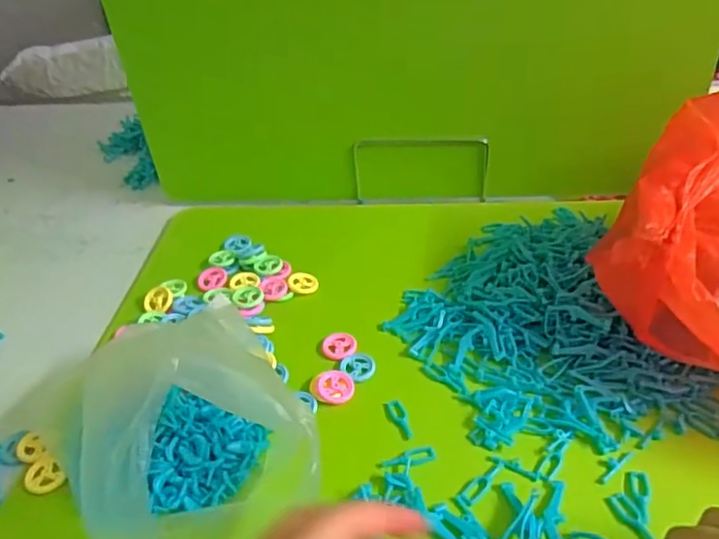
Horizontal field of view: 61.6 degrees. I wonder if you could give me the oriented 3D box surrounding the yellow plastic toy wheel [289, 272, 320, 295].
[{"bbox_3d":[-0.053,0.014,0.581,0.028,0.007,0.028,-2,42,2],"label":"yellow plastic toy wheel"}]

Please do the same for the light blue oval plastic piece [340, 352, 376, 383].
[{"bbox_3d":[-0.001,0.078,0.495,0.027,0.007,0.032,2,43,7],"label":"light blue oval plastic piece"}]

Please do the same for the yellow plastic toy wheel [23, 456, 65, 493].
[{"bbox_3d":[-0.225,0.146,0.429,0.023,0.005,0.030,-34,50,-28],"label":"yellow plastic toy wheel"}]

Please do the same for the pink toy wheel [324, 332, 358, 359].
[{"bbox_3d":[-0.017,0.064,0.516,0.026,0.004,0.026,-2,42,2],"label":"pink toy wheel"}]

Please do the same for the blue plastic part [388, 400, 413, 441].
[{"bbox_3d":[0.030,0.113,0.454,0.012,0.004,0.035,-11,43,-8],"label":"blue plastic part"}]

